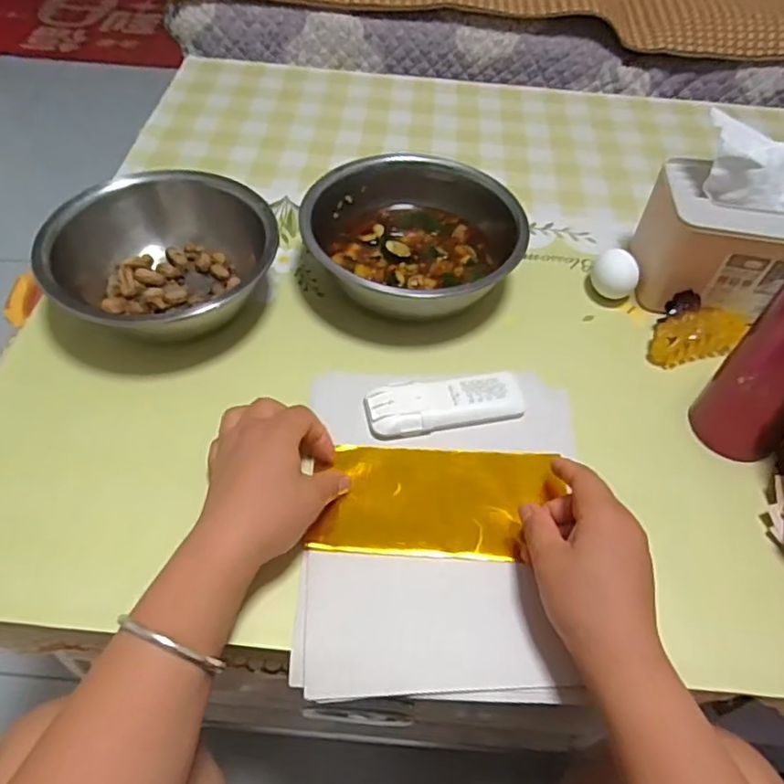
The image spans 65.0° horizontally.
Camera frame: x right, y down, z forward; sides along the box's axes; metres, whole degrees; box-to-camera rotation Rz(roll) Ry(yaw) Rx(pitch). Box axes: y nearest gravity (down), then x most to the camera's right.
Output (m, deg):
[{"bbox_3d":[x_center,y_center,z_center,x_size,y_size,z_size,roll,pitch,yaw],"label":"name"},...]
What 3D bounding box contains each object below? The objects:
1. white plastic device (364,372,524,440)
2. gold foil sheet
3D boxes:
[{"bbox_3d":[0.044,0.009,0.492,0.127,0.010,0.045,-7,54,-9],"label":"white plastic device"},{"bbox_3d":[0.035,0.079,0.445,0.170,0.010,0.090,3,53,-1],"label":"gold foil sheet"}]

